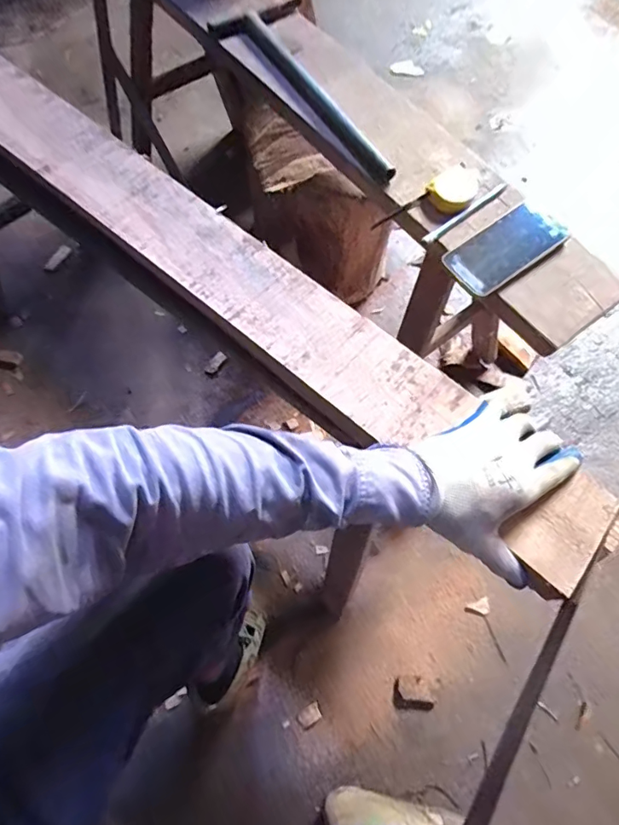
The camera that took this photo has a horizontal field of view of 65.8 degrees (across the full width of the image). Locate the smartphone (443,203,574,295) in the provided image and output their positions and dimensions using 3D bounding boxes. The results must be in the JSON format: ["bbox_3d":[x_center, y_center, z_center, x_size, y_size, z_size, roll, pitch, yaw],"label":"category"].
[{"bbox_3d":[0.244,-0.206,0.596,0.143,0.008,0.075,-36,73,-8],"label":"smartphone"}]

